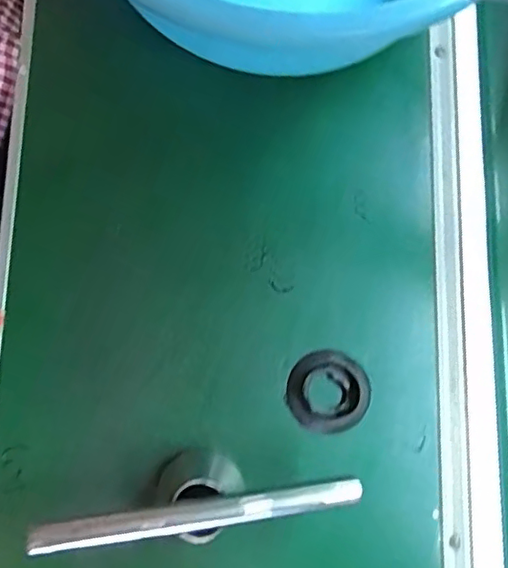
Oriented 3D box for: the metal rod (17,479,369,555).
[{"bbox_3d":[-0.034,0.141,0.350,0.198,0.017,0.017,-7,78,-1],"label":"metal rod"}]

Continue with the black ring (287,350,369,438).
[{"bbox_3d":[0.055,0.079,0.421,0.060,0.012,0.058,19,78,4],"label":"black ring"}]

